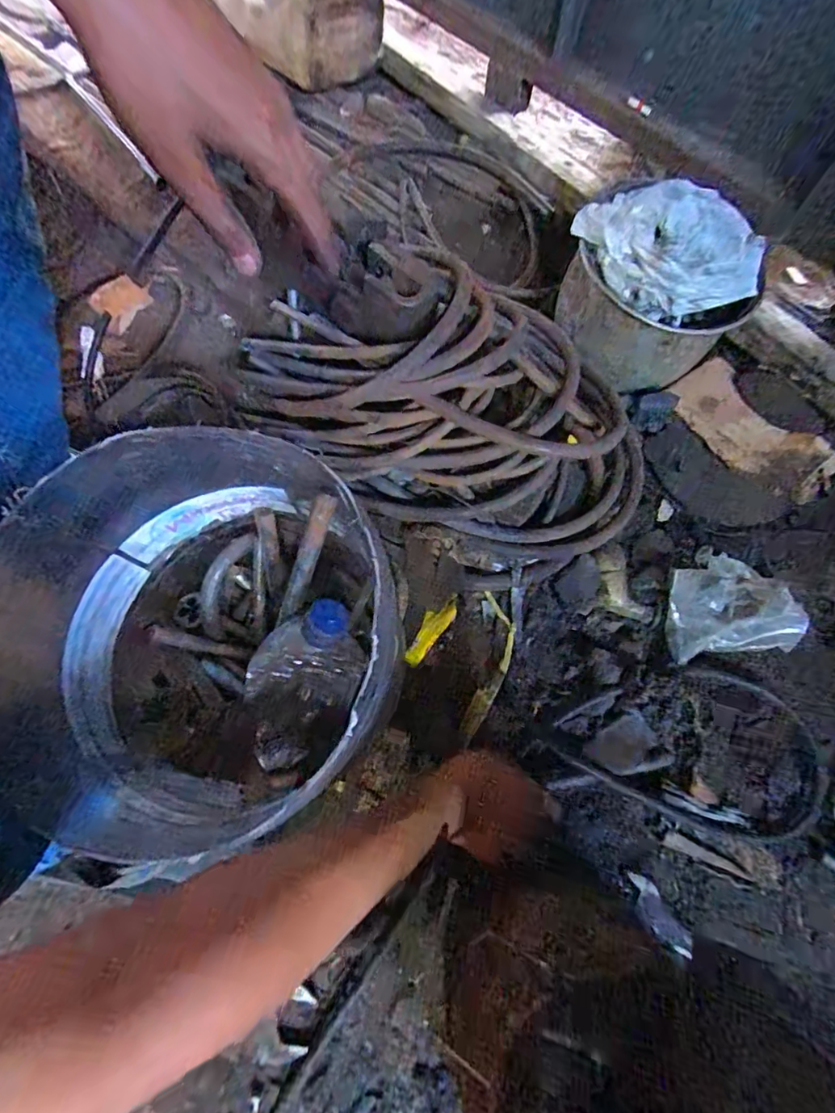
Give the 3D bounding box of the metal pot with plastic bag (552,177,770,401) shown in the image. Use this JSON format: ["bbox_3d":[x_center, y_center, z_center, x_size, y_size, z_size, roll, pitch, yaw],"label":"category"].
[{"bbox_3d":[0.290,-0.333,0.651,0.196,0.161,0.221,-42,77,-16],"label":"metal pot with plastic bag"}]

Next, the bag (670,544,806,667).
[{"bbox_3d":[0.354,0.049,0.574,0.159,0.041,0.122,-5,70,-4],"label":"bag"}]

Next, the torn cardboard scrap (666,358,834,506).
[{"bbox_3d":[0.448,-0.168,0.683,0.223,0.029,0.107,41,73,12],"label":"torn cardboard scrap"}]

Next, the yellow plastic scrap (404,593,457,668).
[{"bbox_3d":[0.015,0.080,0.568,0.027,0.008,0.092,37,72,11],"label":"yellow plastic scrap"}]

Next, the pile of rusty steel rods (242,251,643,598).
[{"bbox_3d":[0.019,-0.173,0.574,0.491,0.165,0.263,35,72,10],"label":"pile of rusty steel rods"}]

